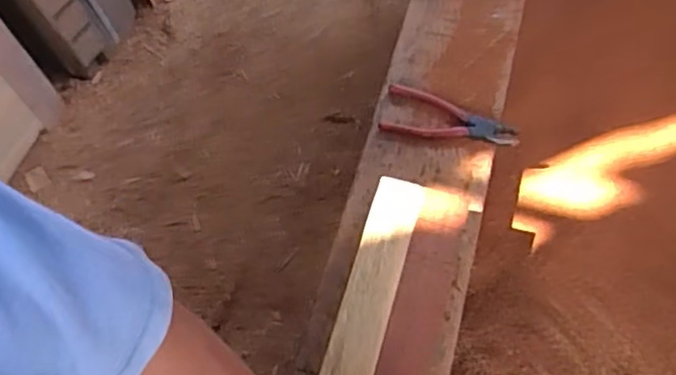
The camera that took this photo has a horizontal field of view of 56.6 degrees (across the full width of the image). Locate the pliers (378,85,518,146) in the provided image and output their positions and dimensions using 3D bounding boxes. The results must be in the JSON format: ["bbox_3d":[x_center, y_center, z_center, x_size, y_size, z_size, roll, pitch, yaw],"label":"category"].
[{"bbox_3d":[0.159,-0.102,0.886,0.185,0.015,0.077,7,59,6],"label":"pliers"}]

